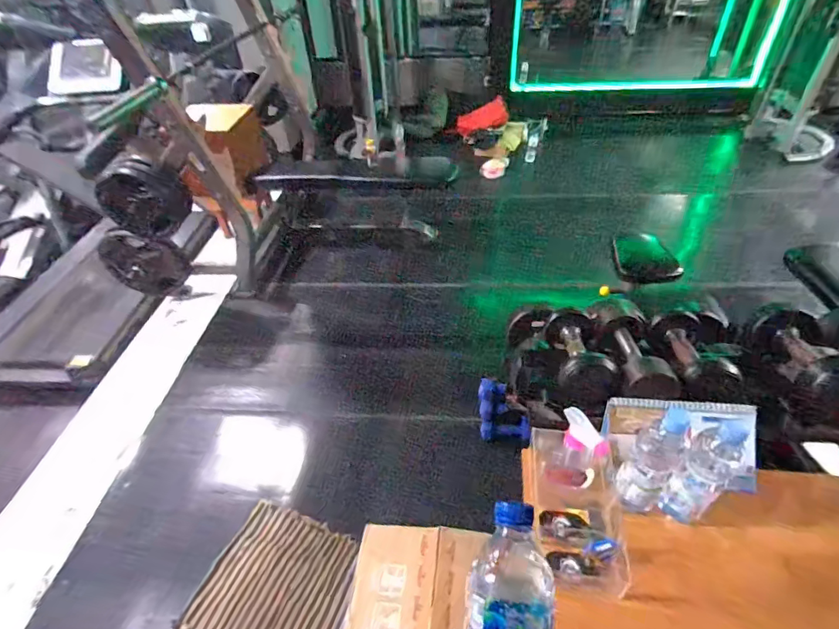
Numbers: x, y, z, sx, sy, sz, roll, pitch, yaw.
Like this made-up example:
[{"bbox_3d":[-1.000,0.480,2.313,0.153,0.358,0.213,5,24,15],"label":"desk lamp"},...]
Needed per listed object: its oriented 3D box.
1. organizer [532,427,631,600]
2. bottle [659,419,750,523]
[{"bbox_3d":[0.264,0.335,0.761,0.137,0.153,0.207,2,43,7],"label":"organizer"},{"bbox_3d":[0.433,0.243,0.684,0.071,0.233,0.059,-32,49,-27],"label":"bottle"}]

